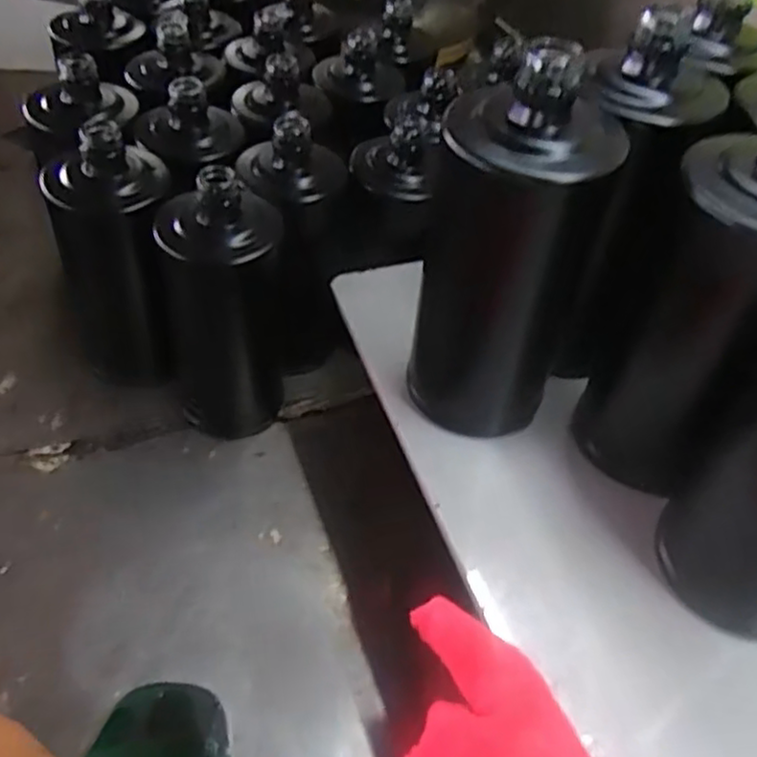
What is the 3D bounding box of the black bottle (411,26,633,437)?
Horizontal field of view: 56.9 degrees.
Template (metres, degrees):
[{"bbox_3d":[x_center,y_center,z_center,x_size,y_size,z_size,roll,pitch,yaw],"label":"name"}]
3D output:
[{"bbox_3d":[0.064,-0.064,0.345,0.078,0.180,0.074,14,50,7],"label":"black bottle"}]

